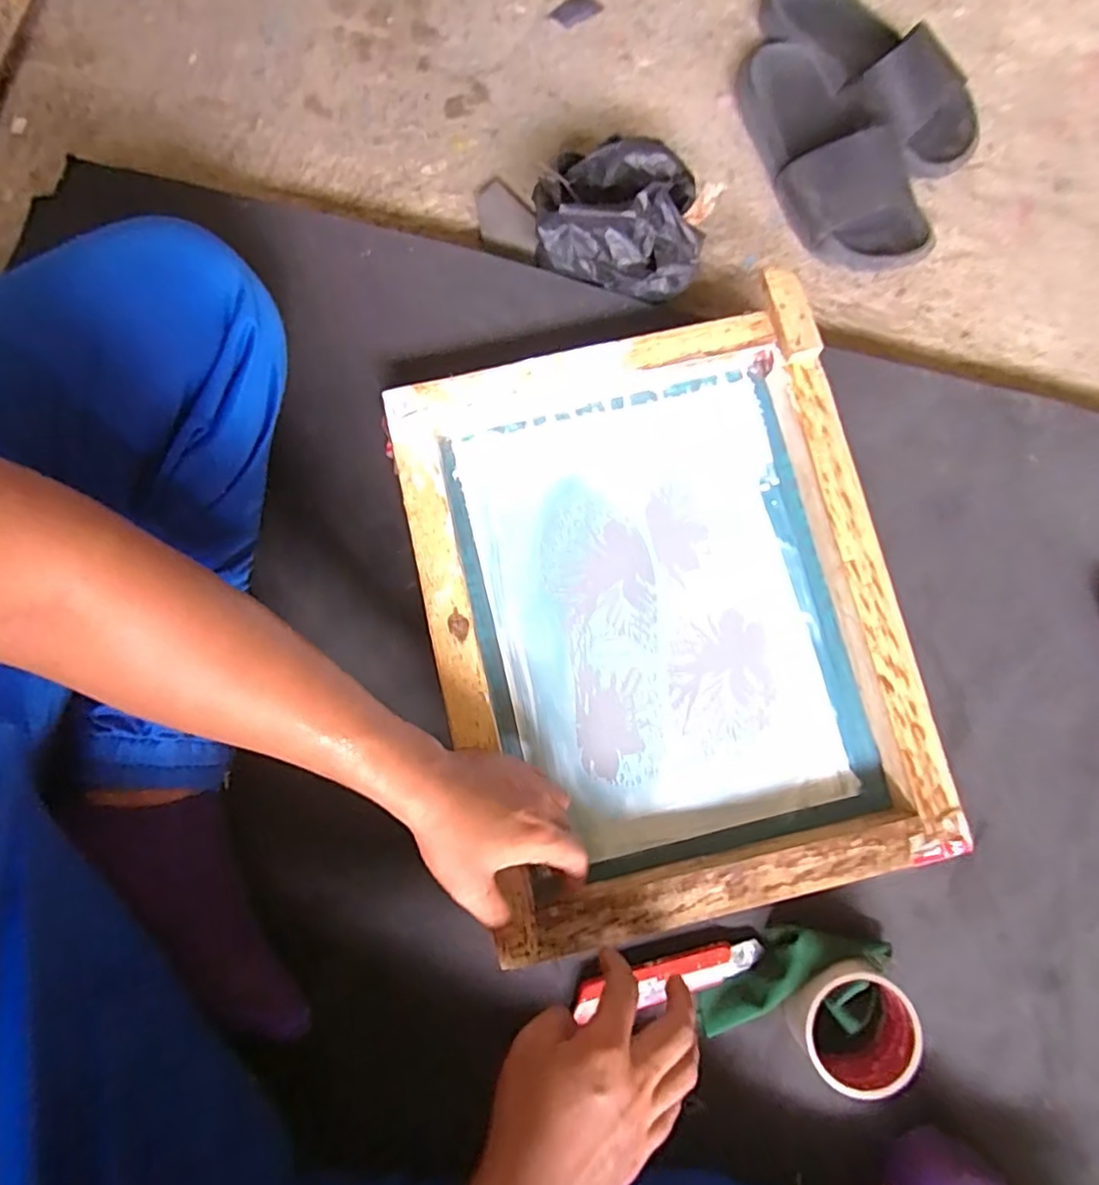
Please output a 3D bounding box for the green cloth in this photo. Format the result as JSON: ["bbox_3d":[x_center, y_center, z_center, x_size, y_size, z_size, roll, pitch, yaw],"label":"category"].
[{"bbox_3d":[0.194,0.305,0.500,0.149,0.034,0.072,-5,80,-2],"label":"green cloth"}]

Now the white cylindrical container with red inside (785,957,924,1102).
[{"bbox_3d":[0.230,0.328,0.485,0.078,0.053,0.082,0,80,-1],"label":"white cylindrical container with red inside"}]

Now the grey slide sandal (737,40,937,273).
[{"bbox_3d":[0.284,-0.448,0.643,0.104,0.069,0.262,-23,81,-5],"label":"grey slide sandal"}]

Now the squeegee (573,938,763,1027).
[{"bbox_3d":[0.094,0.304,0.495,0.150,0.020,0.028,-12,80,-6],"label":"squeegee"}]

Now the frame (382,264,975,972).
[{"bbox_3d":[0.093,0.014,0.535,0.373,0.060,0.472,-14,80,-3],"label":"frame"}]

